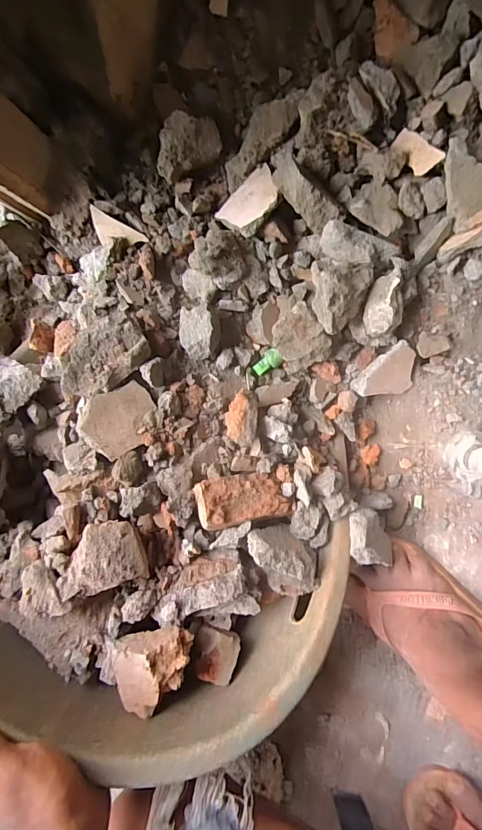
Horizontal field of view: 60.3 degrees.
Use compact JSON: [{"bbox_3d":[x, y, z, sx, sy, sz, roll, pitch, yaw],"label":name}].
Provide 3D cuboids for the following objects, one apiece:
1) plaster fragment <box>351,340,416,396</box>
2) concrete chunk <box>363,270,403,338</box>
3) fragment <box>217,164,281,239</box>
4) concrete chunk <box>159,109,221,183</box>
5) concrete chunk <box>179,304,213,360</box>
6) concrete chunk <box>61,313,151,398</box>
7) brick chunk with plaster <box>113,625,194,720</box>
[{"bbox_3d":[0.157,-0.041,0.447,0.070,0.022,0.049,-40,117,-1],"label":"plaster fragment"},{"bbox_3d":[0.144,-0.110,0.422,0.032,0.043,0.061,14,96,5],"label":"concrete chunk"},{"bbox_3d":[0.010,-0.221,0.431,0.068,0.009,0.058,-39,60,16],"label":"fragment"},{"bbox_3d":[-0.055,-0.271,0.416,0.068,0.032,0.039,-27,91,8],"label":"concrete chunk"},{"bbox_3d":[-0.046,-0.088,0.448,0.034,0.031,0.054,-2,94,7],"label":"concrete chunk"},{"bbox_3d":[-0.139,-0.058,0.423,0.090,0.043,0.057,-40,89,8],"label":"concrete chunk"},{"bbox_3d":[-0.079,0.240,0.392,0.070,0.047,0.067,0,94,7],"label":"brick chunk with plaster"}]

